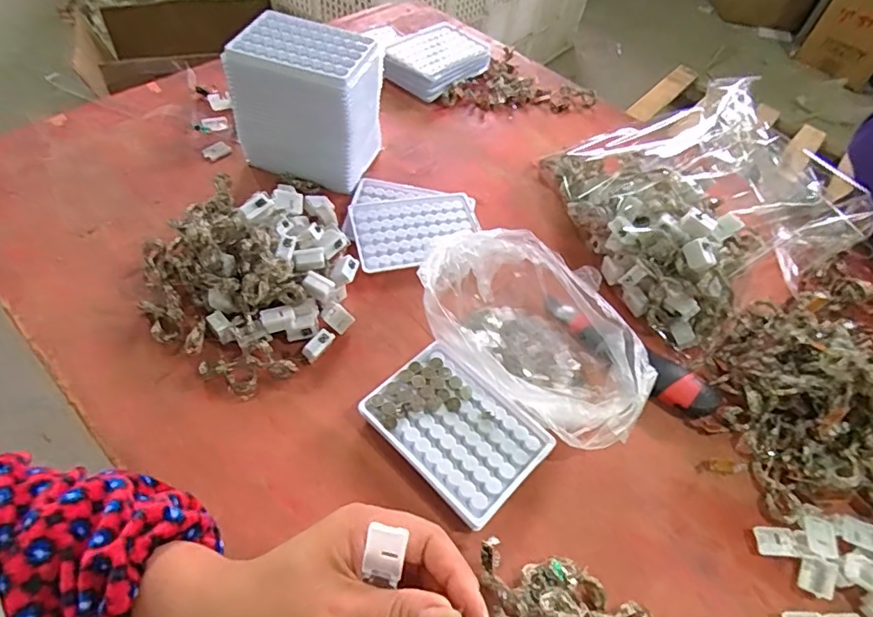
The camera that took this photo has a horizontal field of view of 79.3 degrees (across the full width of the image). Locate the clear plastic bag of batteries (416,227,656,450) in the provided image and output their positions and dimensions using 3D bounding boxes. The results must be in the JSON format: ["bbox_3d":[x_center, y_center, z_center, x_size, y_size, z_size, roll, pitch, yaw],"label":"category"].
[{"bbox_3d":[0.083,0.019,0.456,0.215,0.061,0.127,40,58,20],"label":"clear plastic bag of batteries"}]

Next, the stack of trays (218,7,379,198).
[{"bbox_3d":[-0.134,-0.213,0.553,0.132,0.133,0.097,16,53,4],"label":"stack of trays"}]

